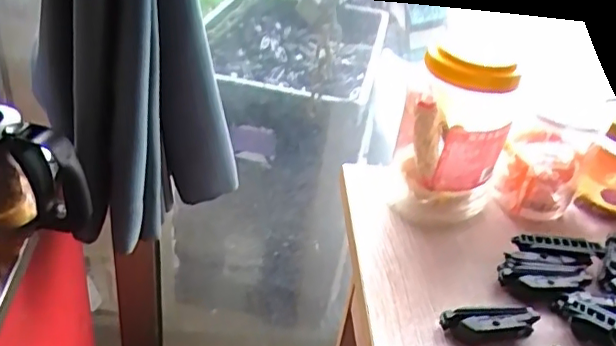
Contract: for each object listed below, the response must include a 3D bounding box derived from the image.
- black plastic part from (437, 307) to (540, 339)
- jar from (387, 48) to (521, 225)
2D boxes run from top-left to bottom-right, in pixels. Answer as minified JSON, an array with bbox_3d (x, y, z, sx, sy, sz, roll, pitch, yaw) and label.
[{"bbox_3d":[0.141,0.119,0.460,0.074,0.023,0.020,1,35,-10],"label":"black plastic part"},{"bbox_3d":[0.136,-0.037,0.551,0.094,0.162,0.109,19,36,16],"label":"jar"}]

